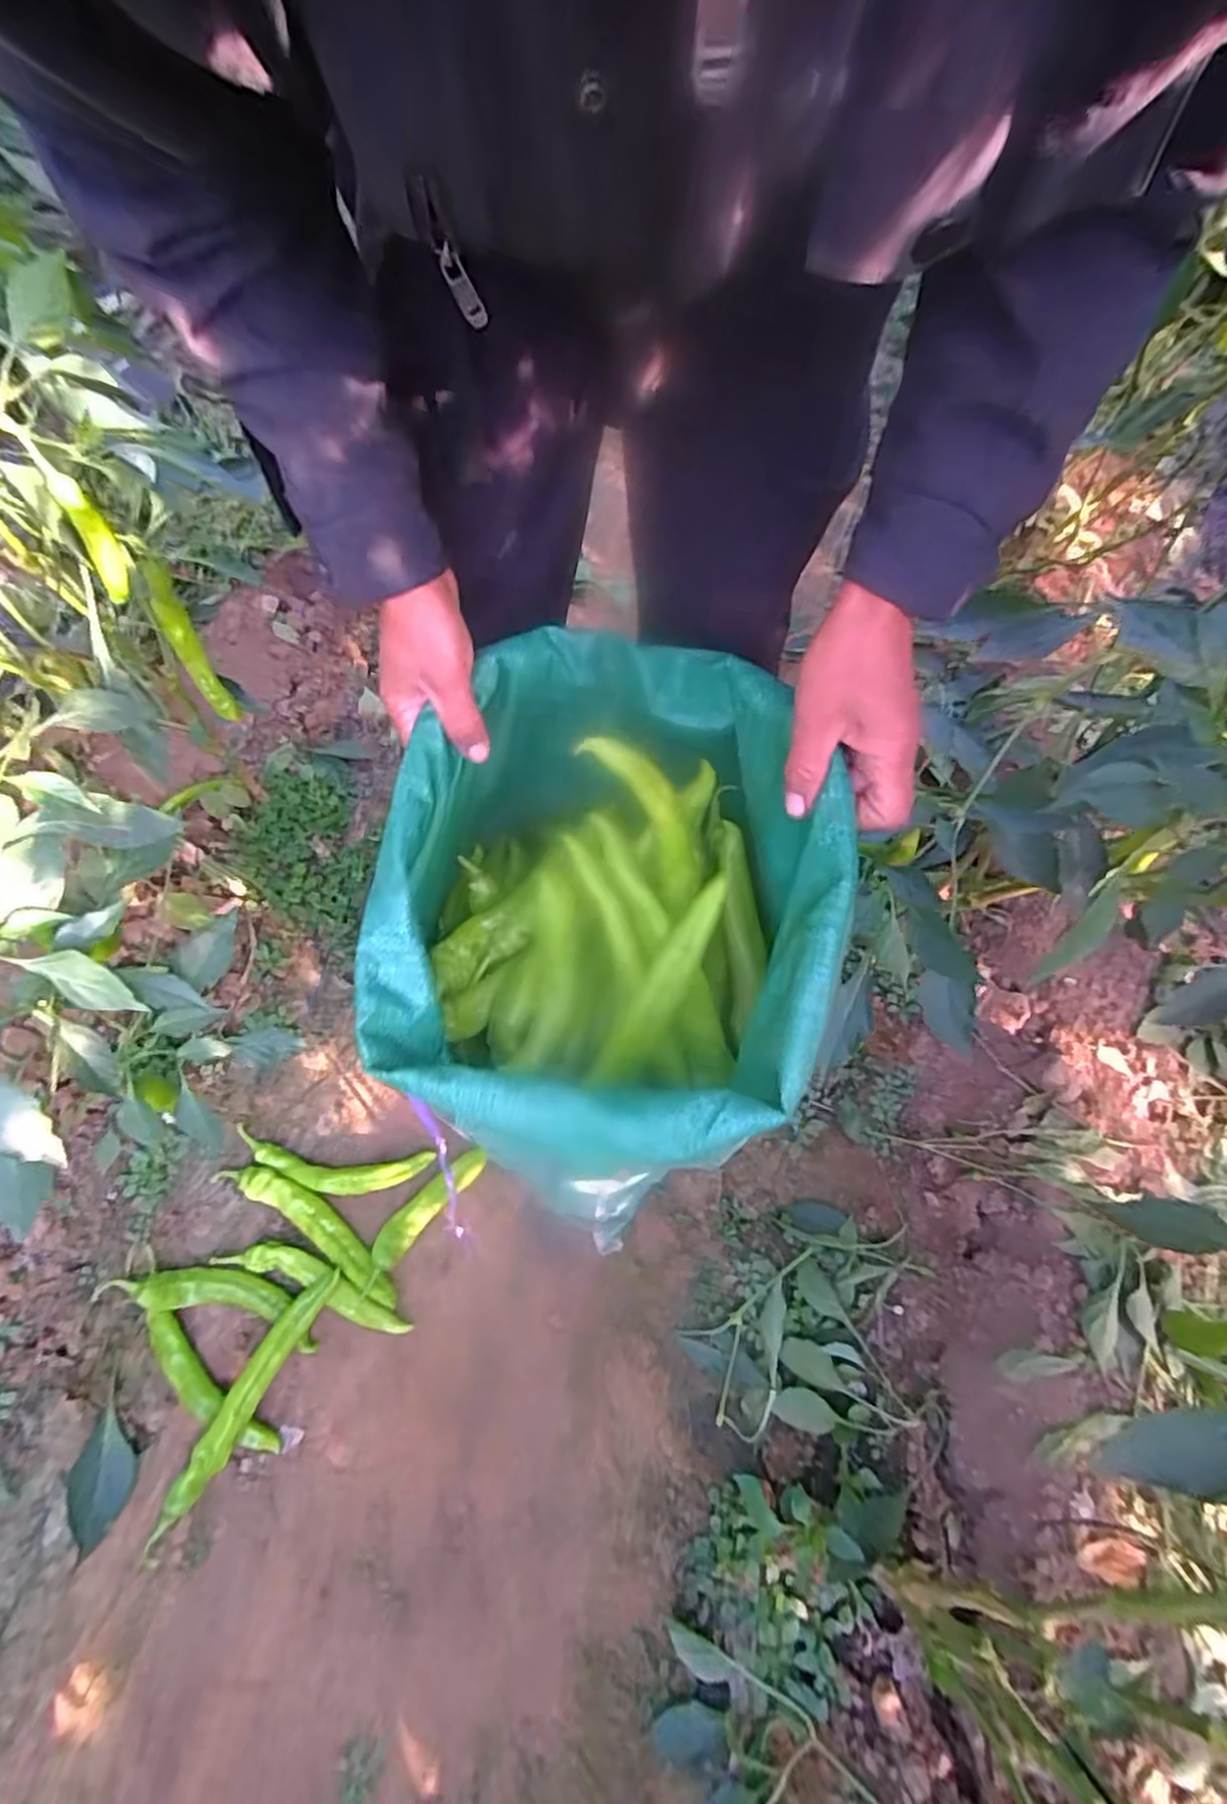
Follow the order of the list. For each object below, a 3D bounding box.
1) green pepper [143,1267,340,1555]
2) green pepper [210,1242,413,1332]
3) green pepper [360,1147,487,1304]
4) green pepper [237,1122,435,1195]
[{"bbox_3d":[-0.405,0.547,0.778,0.037,0.043,0.282,23,64,14],"label":"green pepper"},{"bbox_3d":[-0.361,0.456,0.850,0.253,0.028,0.046,16,62,11],"label":"green pepper"},{"bbox_3d":[-0.243,0.389,0.875,0.043,0.031,0.203,36,68,20],"label":"green pepper"},{"bbox_3d":[-0.365,0.340,0.911,0.250,0.041,0.066,4,61,5],"label":"green pepper"}]

